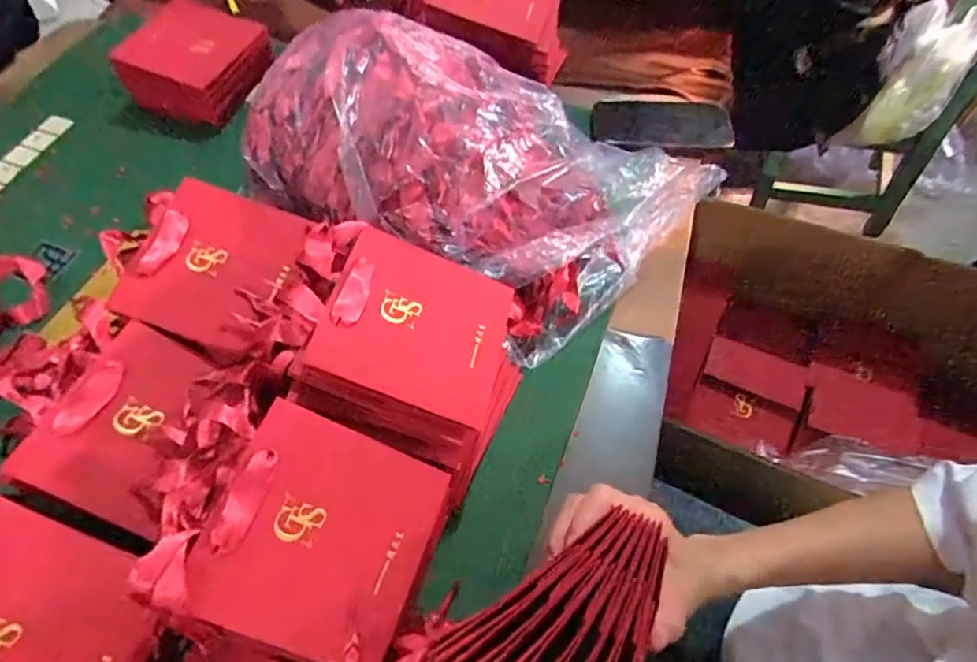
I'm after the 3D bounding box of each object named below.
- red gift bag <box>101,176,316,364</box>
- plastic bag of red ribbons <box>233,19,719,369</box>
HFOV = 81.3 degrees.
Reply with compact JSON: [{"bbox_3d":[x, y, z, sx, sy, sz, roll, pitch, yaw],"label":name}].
[{"bbox_3d":[-0.249,-0.064,0.495,0.153,0.030,0.144,24,71,2],"label":"red gift bag"},{"bbox_3d":[-0.034,-0.168,0.565,0.456,0.148,0.239,29,62,5],"label":"plastic bag of red ribbons"}]

